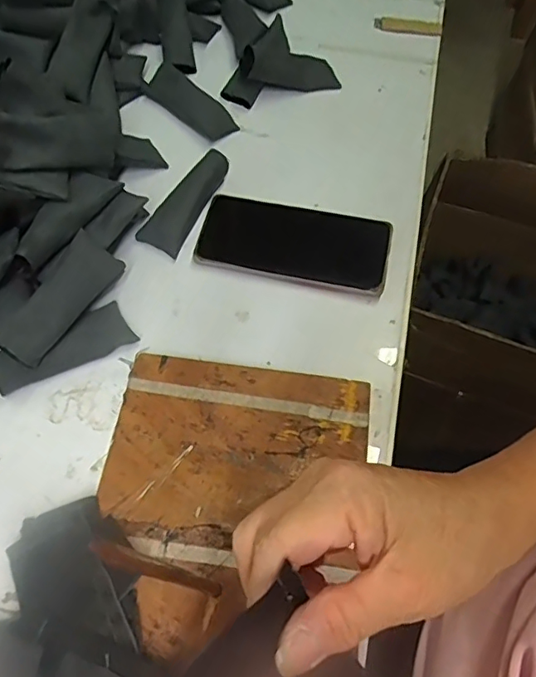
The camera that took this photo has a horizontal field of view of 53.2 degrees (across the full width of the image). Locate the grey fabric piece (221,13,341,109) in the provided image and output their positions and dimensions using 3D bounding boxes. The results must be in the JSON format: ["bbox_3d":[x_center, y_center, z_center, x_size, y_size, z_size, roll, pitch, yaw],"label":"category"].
[{"bbox_3d":[0.018,-0.272,0.545,0.087,0.040,0.106,33,66,16],"label":"grey fabric piece"}]

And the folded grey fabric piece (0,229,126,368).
[{"bbox_3d":[-0.155,-0.029,0.400,0.039,0.020,0.104,39,65,-12],"label":"folded grey fabric piece"}]

